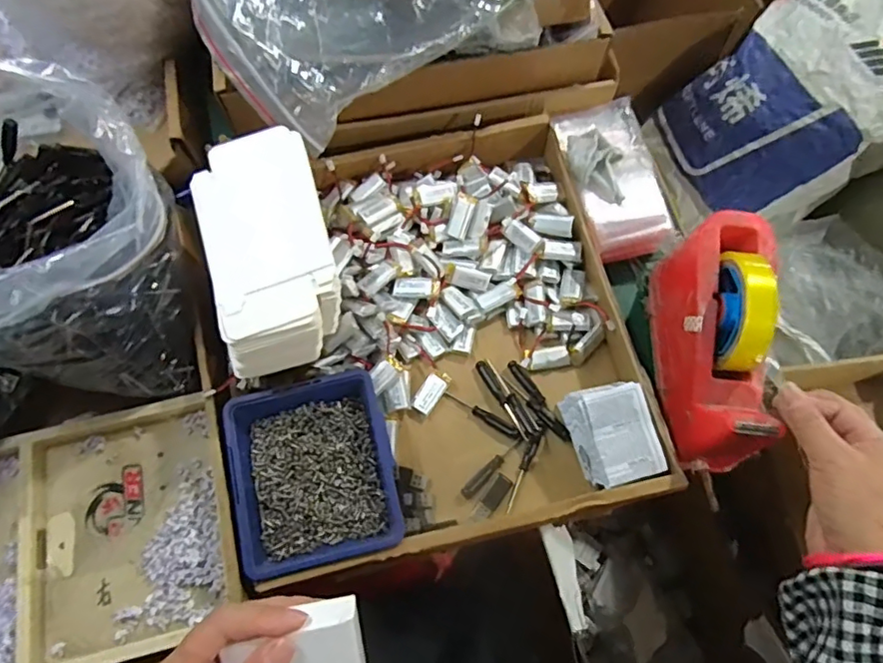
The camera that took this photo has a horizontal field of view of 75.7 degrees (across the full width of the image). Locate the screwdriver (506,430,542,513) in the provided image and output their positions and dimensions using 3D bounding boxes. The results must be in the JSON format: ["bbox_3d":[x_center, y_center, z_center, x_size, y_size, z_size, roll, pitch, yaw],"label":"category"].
[{"bbox_3d":[0.072,0.121,0.490,0.010,0.009,0.073,21,70,8],"label":"screwdriver"}]

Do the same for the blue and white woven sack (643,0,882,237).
[{"bbox_3d":[0.662,-0.423,1.036,0.400,0.415,0.357,-22,70,-9],"label":"blue and white woven sack"}]

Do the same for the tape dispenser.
[{"bbox_3d":[0.228,0.005,0.471,0.065,0.113,0.193,8,69,3],"label":"tape dispenser"}]

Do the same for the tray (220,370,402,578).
[{"bbox_3d":[-0.103,0.115,0.463,0.123,0.047,0.141,-13,69,-6],"label":"tray"}]

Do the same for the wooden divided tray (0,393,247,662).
[{"bbox_3d":[-0.331,0.180,0.450,0.340,0.039,0.198,-15,69,-6],"label":"wooden divided tray"}]

